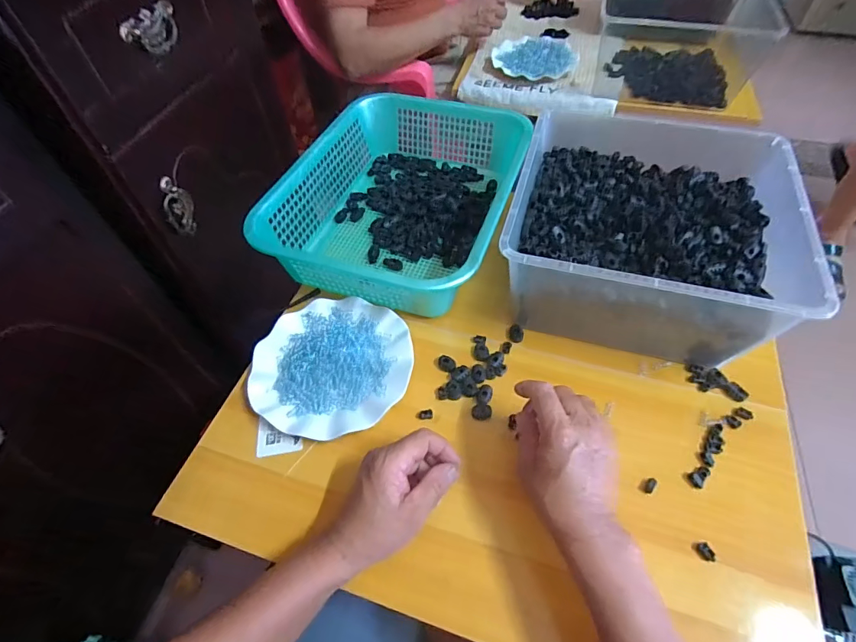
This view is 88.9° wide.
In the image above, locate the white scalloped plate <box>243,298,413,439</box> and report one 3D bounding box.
[{"bbox_3d":[-0.113,0.049,0.512,0.176,0.015,0.180,-1,53,2],"label":"white scalloped plate"}]

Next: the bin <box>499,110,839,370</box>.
[{"bbox_3d":[0.257,-0.110,0.541,0.288,0.140,0.302,13,55,12],"label":"bin"}]

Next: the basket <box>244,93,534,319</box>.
[{"bbox_3d":[-0.033,-0.198,0.640,0.290,0.084,0.389,13,55,12],"label":"basket"}]

